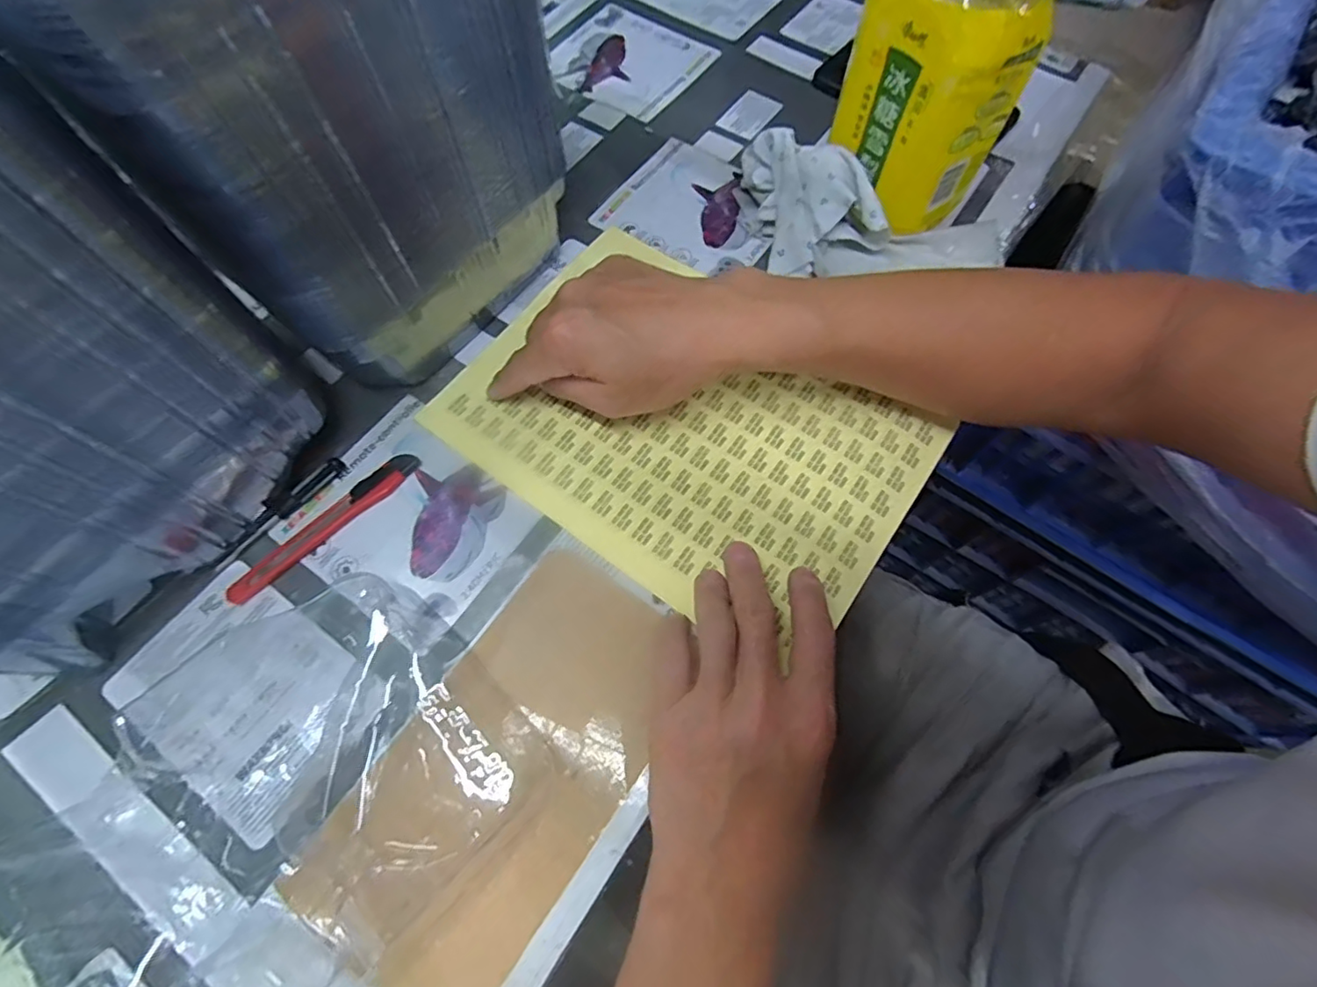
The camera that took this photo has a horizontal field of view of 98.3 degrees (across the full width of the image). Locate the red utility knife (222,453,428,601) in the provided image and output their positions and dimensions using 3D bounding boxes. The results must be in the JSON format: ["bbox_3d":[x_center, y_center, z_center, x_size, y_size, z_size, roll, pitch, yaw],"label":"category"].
[{"bbox_3d":[-0.196,0.017,0.337,0.125,0.006,0.016,-41,73,-16],"label":"red utility knife"}]

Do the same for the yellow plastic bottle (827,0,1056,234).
[{"bbox_3d":[0.175,-0.265,0.358,0.104,0.195,0.093,28,69,11],"label":"yellow plastic bottle"}]

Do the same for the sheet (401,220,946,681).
[{"bbox_3d":[0.017,-0.044,0.365,0.281,0.007,0.195,35,72,13],"label":"sheet"}]

